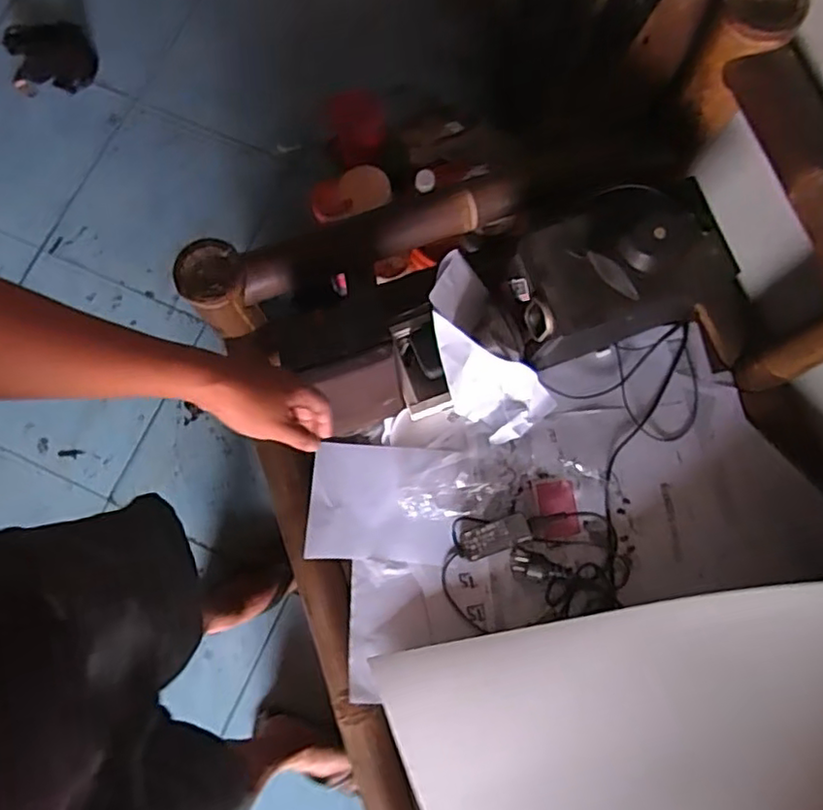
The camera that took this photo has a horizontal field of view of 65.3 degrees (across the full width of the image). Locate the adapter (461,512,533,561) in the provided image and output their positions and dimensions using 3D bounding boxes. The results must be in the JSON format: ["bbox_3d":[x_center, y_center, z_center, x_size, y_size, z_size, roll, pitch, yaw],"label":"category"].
[{"bbox_3d":[0.113,0.177,0.861,0.092,0.037,0.040,-16,77,-3],"label":"adapter"}]

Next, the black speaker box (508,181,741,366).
[{"bbox_3d":[0.253,-0.158,0.831,0.260,0.244,0.140,-15,77,-2],"label":"black speaker box"}]

